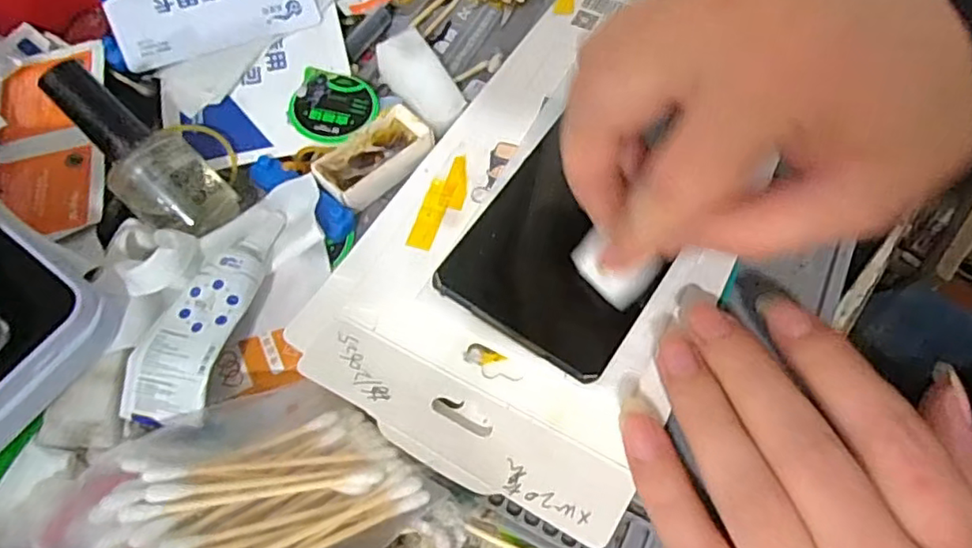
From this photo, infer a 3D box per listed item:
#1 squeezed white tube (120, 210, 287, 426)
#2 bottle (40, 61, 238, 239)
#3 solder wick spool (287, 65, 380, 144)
[{"bbox_3d":[-0.097,0.011,0.219,0.029,0.019,0.087,11,64,8],"label":"squeezed white tube"},{"bbox_3d":[-0.132,-0.045,0.235,0.078,0.023,0.034,44,71,-8],"label":"bottle"},{"bbox_3d":[-0.067,-0.073,0.267,0.036,0.006,0.036,-1,63,2],"label":"solder wick spool"}]

